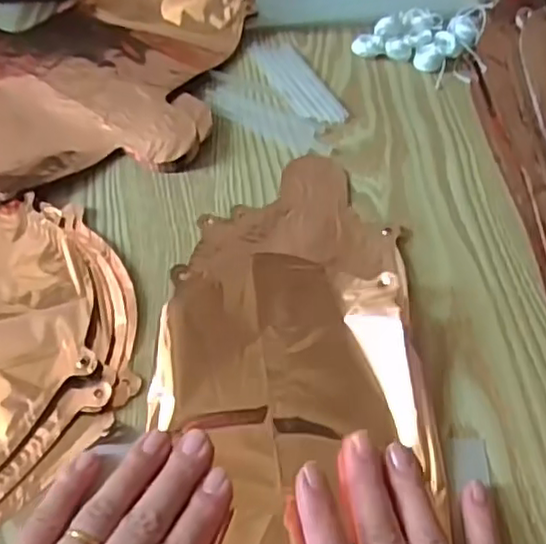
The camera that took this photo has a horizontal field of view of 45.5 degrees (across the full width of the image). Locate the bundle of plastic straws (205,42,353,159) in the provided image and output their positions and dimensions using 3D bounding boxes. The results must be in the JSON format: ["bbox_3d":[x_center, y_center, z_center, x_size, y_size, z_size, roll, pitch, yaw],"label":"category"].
[{"bbox_3d":[0.009,-0.121,0.445,0.092,0.004,0.079,31,60,15],"label":"bundle of plastic straws"}]

